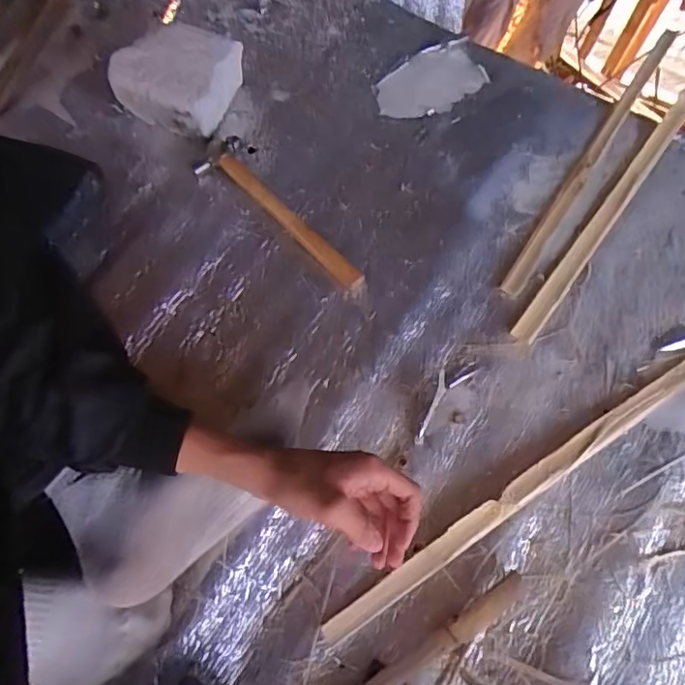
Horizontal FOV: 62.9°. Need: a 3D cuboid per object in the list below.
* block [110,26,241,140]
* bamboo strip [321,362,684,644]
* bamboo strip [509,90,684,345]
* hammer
[{"bbox_3d":[-0.208,-0.335,0.714,0.142,0.081,0.113,19,68,8],"label":"block"},{"bbox_3d":[0.201,0.136,0.567,0.513,0.011,0.021,-30,69,-12],"label":"bamboo strip"},{"bbox_3d":[0.354,-0.193,0.706,0.024,0.013,0.497,35,71,15],"label":"bamboo strip"},{"bbox_3d":[-0.083,-0.152,0.684,0.067,0.034,0.263,-37,71,-14],"label":"hammer"}]

